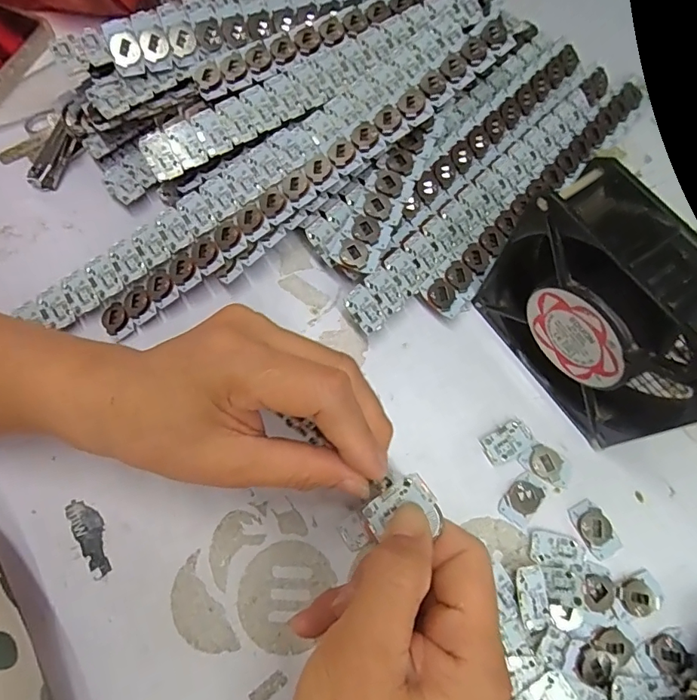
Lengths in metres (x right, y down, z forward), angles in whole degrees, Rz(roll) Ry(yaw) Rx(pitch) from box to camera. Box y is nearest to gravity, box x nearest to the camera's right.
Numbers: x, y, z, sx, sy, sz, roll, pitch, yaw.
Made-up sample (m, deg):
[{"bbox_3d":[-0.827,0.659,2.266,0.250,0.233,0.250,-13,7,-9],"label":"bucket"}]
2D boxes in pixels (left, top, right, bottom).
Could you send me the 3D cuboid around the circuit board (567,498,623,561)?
[{"bbox_3d":[0.140,0.102,0.265,0.018,0.006,0.031,-28,73,-9],"label":"circuit board"}]

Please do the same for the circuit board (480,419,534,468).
[{"bbox_3d":[0.096,0.055,0.281,0.029,0.004,0.019,-25,72,-8],"label":"circuit board"}]

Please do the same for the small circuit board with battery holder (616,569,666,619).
[{"bbox_3d":[0.159,0.132,0.253,0.025,0.006,0.018,-20,72,-7],"label":"small circuit board with battery holder"}]

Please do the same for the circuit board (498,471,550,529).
[{"bbox_3d":[0.102,0.086,0.271,0.018,0.004,0.029,41,75,13],"label":"circuit board"}]

